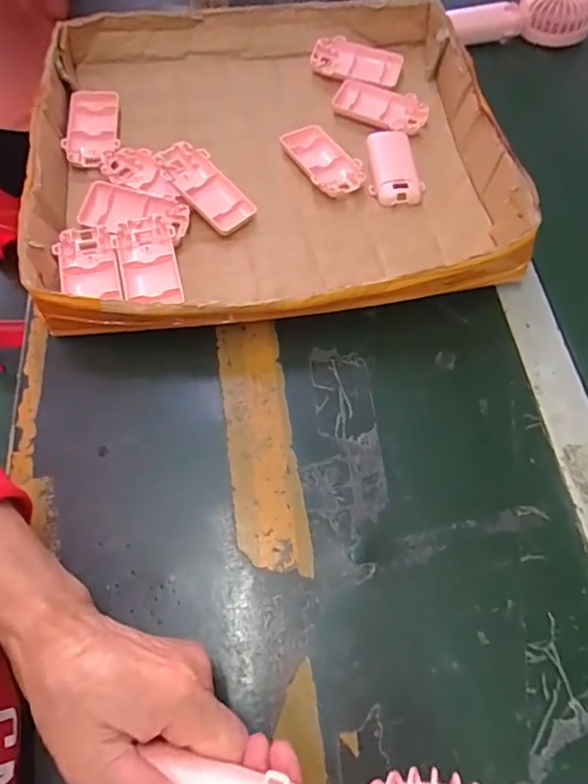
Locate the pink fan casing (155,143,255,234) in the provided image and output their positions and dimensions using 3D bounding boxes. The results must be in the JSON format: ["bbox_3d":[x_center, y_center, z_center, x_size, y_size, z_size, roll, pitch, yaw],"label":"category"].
[{"bbox_3d":[-0.080,-0.182,0.501,0.095,0.015,0.046,44,70,-6],"label":"pink fan casing"}]

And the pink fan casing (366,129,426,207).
[{"bbox_3d":[0.098,-0.218,0.545,0.050,0.020,0.092,2,61,0],"label":"pink fan casing"}]

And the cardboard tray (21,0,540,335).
[{"bbox_3d":[-0.020,-0.225,0.526,0.407,0.093,0.375,-5,61,-4],"label":"cardboard tray"}]

